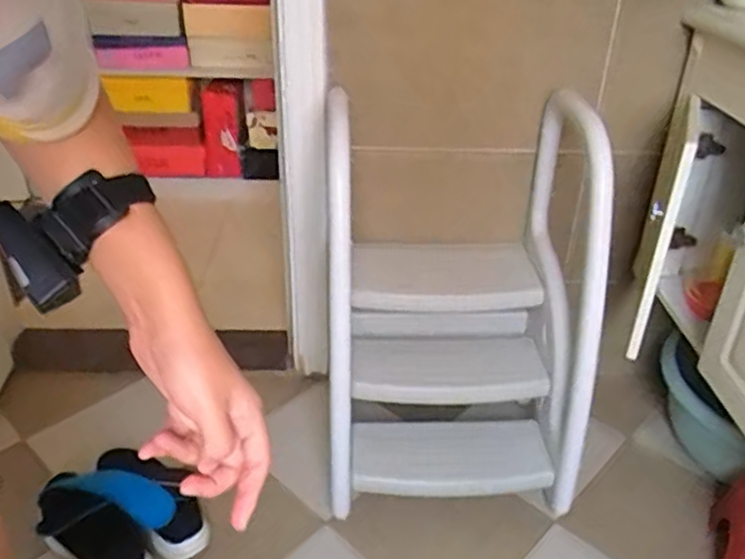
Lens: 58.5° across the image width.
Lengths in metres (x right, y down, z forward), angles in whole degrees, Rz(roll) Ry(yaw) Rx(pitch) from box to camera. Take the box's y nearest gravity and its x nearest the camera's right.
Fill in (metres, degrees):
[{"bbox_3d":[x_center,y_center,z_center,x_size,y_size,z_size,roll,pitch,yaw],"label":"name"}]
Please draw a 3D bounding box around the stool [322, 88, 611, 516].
[{"bbox_3d":[0.142,0.044,1.193,0.473,0.562,0.426,1,32,-1],"label":"stool"}]

